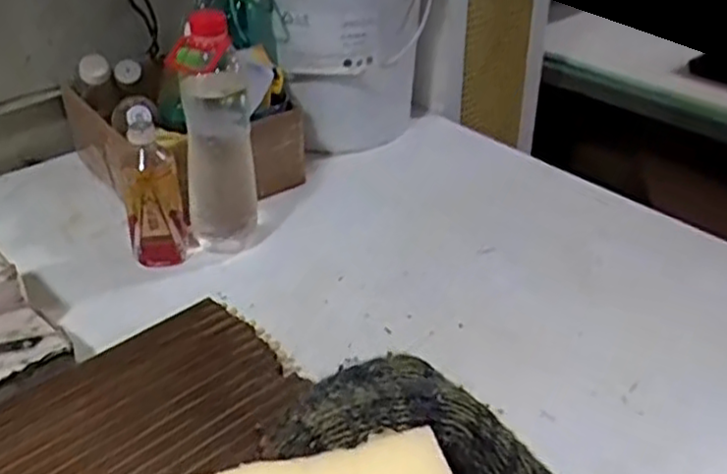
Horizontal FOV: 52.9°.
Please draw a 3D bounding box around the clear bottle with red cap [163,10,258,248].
[{"bbox_3d":[-0.176,-0.123,0.896,0.098,0.287,0.080,-4,33,-9],"label":"clear bottle with red cap"}]

